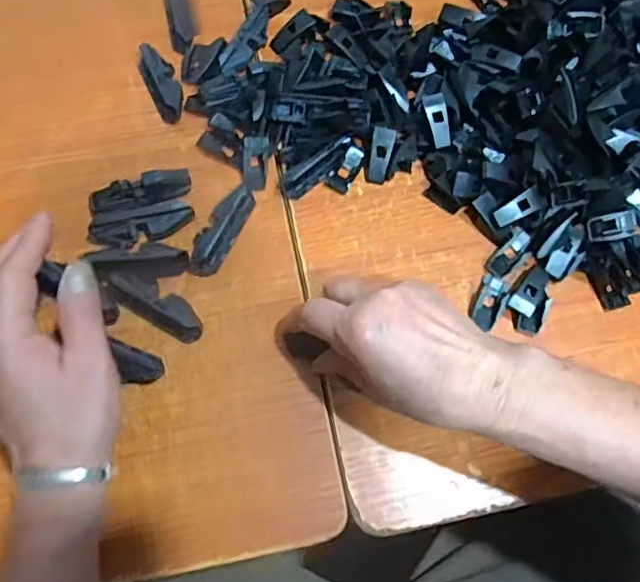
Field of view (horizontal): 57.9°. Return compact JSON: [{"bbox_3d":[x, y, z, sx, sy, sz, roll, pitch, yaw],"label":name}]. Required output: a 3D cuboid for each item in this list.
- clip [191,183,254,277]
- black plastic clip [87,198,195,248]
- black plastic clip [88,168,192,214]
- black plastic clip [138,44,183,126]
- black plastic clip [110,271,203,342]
[{"bbox_3d":[-0.072,-0.048,0.421,0.023,0.014,0.077,22,69,8],"label":"clip"},{"bbox_3d":[-0.129,-0.047,0.415,0.073,0.018,0.027,-9,68,-5],"label":"black plastic clip"},{"bbox_3d":[-0.132,-0.072,0.427,0.074,0.018,0.020,-17,69,-8],"label":"black plastic clip"},{"bbox_3d":[-0.127,-0.170,0.469,0.025,0.020,0.069,-24,70,-11],"label":"black plastic clip"},{"bbox_3d":[-0.109,0.009,0.393,0.069,0.021,0.026,28,70,10],"label":"black plastic clip"}]

